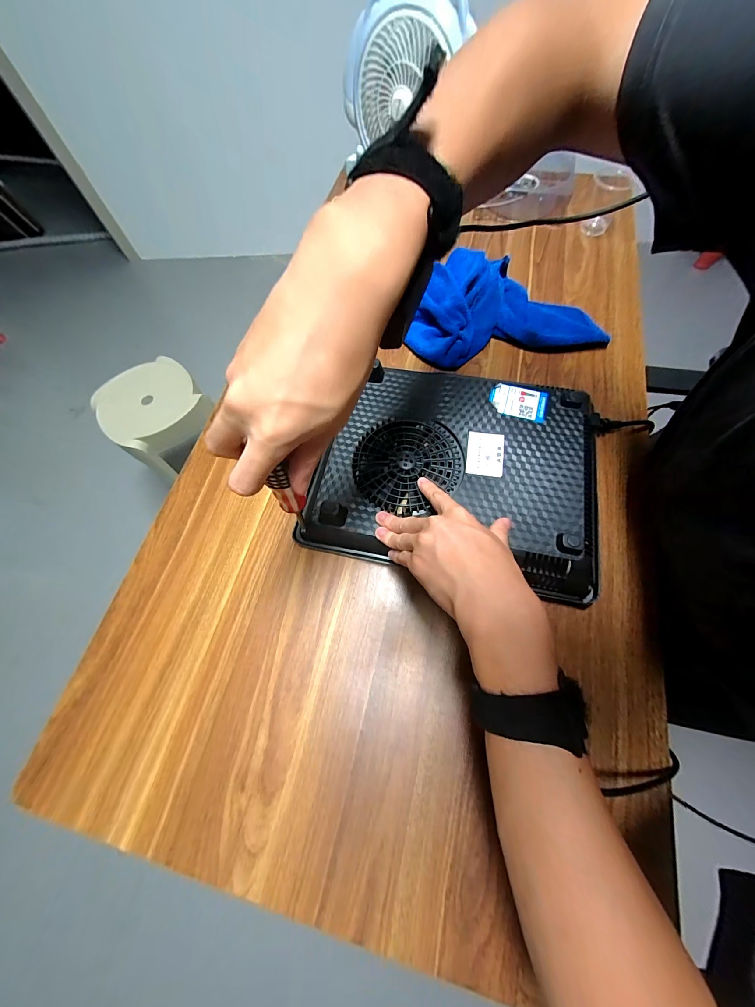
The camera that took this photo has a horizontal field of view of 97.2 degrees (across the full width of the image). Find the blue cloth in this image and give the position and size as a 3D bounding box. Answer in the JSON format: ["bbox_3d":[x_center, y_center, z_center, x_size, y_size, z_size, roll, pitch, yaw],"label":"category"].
[{"bbox_3d":[0.187,-0.301,0.503,0.283,0.079,0.157,-8,66,-1],"label":"blue cloth"}]

